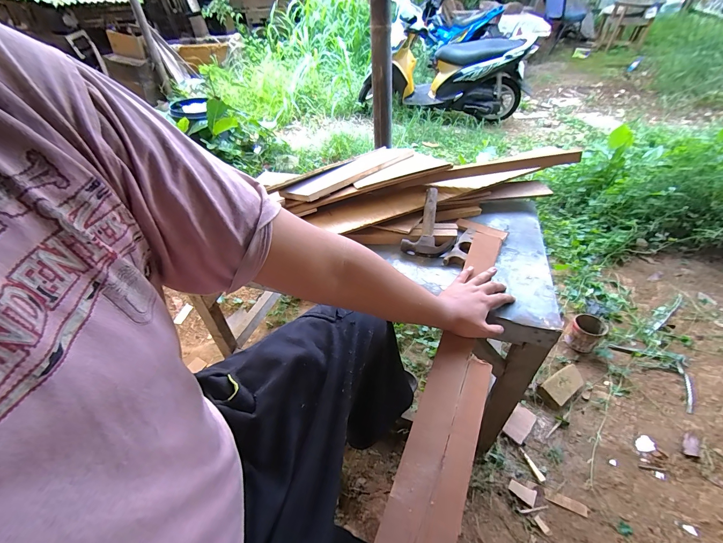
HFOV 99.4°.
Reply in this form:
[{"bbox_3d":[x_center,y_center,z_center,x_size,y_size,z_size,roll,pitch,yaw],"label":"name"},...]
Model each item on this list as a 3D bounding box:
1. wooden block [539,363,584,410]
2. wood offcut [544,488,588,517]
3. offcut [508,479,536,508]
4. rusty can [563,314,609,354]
[{"bbox_3d":[0.694,0.391,1.054,0.189,0.038,0.083,-23,50,-19],"label":"wooden block"},{"bbox_3d":[0.552,0.623,0.829,0.101,0.008,0.029,18,49,18],"label":"wood offcut"},{"bbox_3d":[0.448,0.616,0.854,0.066,0.009,0.040,24,52,23],"label":"offcut"},{"bbox_3d":[0.855,0.229,1.169,0.133,0.088,0.107,-28,54,-25],"label":"rusty can"}]

